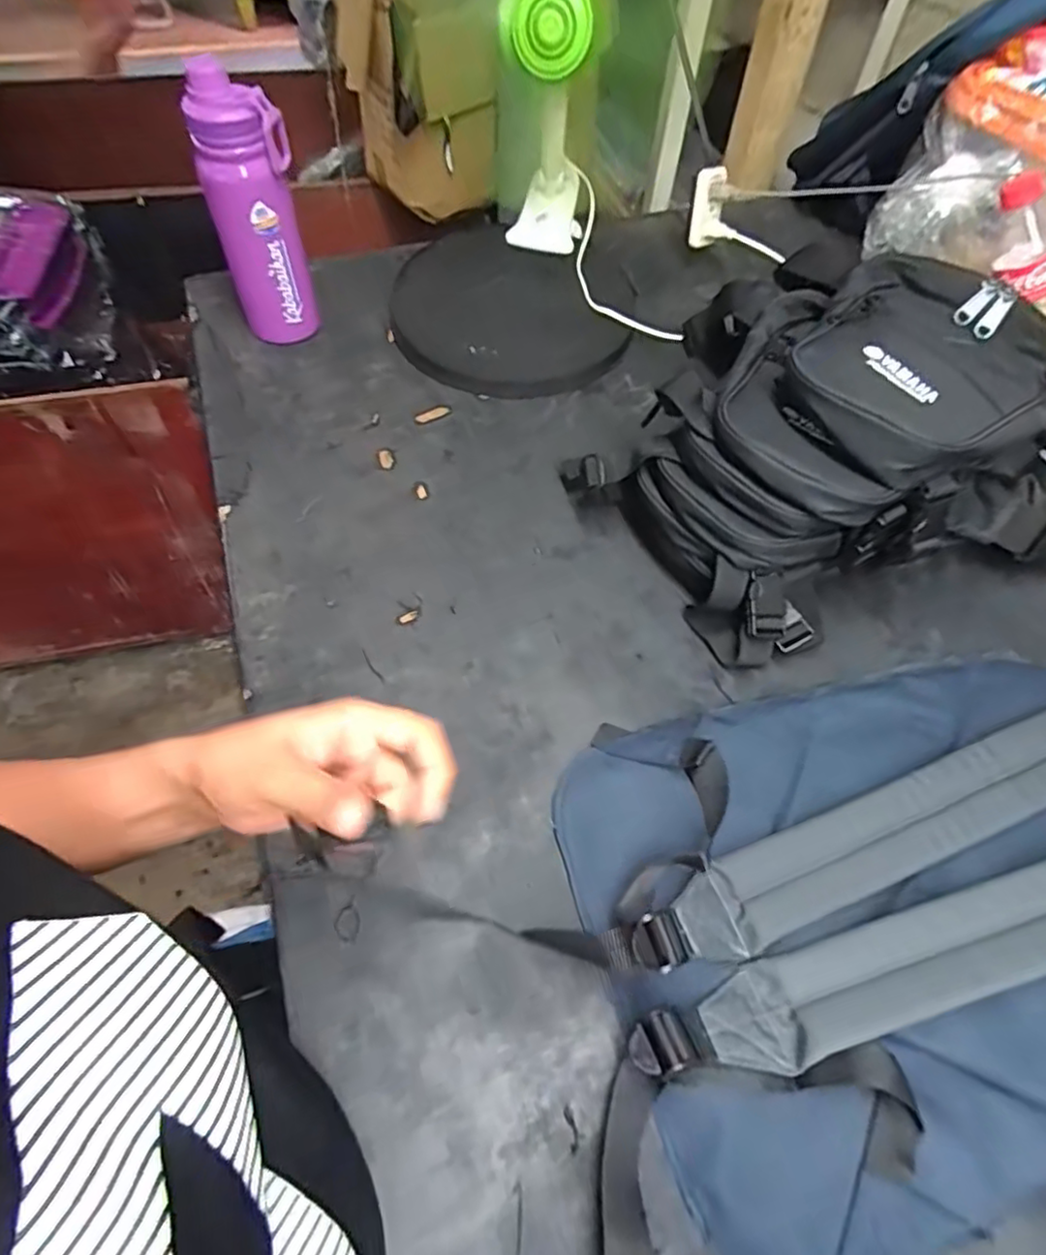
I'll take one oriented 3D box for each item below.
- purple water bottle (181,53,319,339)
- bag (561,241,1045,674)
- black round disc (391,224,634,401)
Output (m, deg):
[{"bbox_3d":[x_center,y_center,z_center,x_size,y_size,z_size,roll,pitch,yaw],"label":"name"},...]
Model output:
[{"bbox_3d":[-0.261,-0.398,0.630,0.083,0.231,0.071,-16,60,-12],"label":"purple water bottle"},{"bbox_3d":[0.252,-0.142,0.528,0.347,0.170,0.263,-19,60,-13],"label":"bag"},{"bbox_3d":[-0.027,-0.365,0.728,0.231,0.049,0.253,1,58,-1],"label":"black round disc"}]

